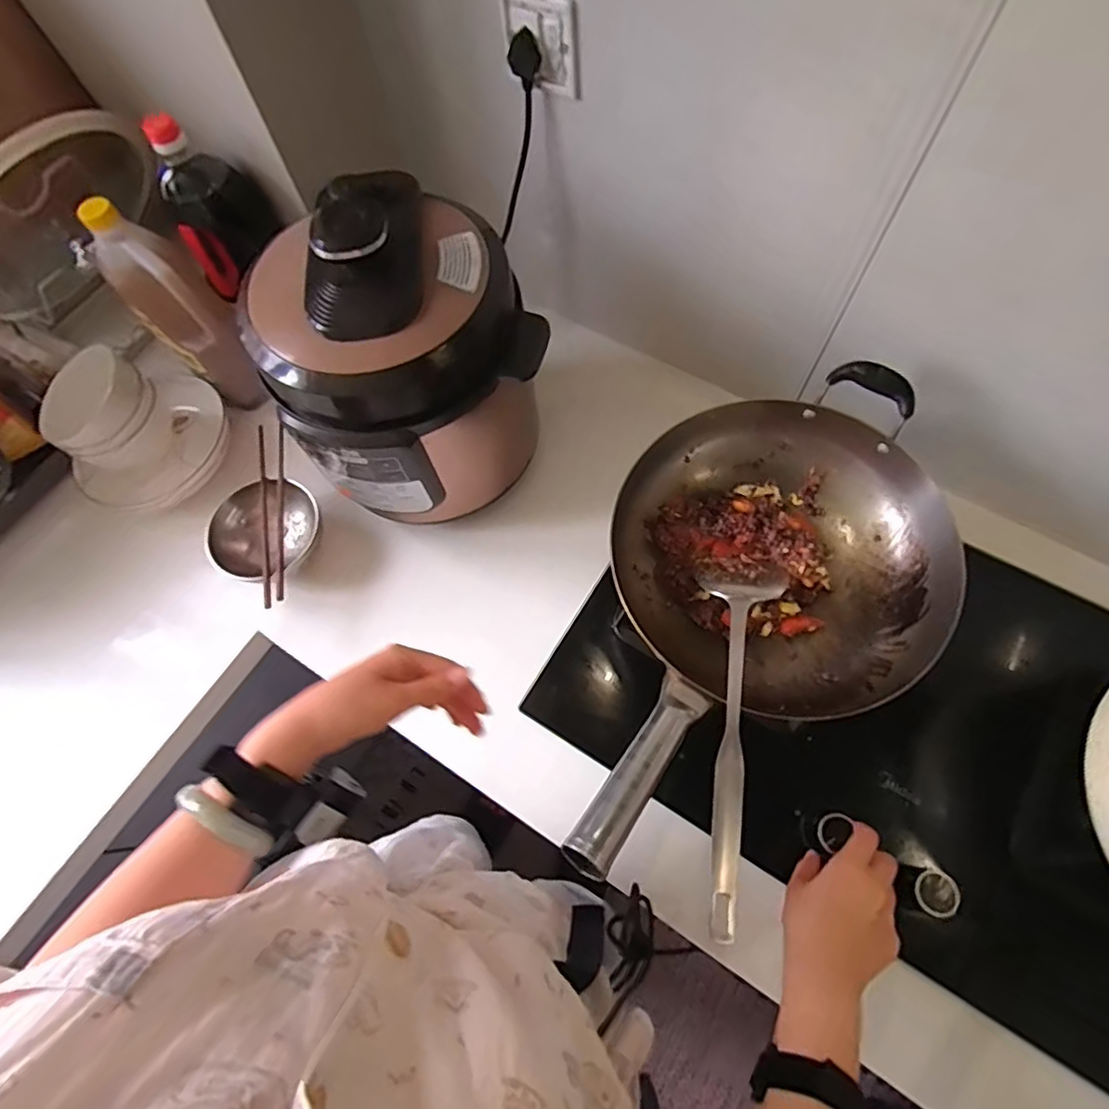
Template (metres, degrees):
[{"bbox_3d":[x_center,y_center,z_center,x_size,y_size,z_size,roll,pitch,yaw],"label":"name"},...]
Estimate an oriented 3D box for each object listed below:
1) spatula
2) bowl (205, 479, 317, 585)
[{"bbox_3d":[0.152,0.130,0.503,0.076,0.023,0.335,12,52,8],"label":"spatula"},{"bbox_3d":[-0.344,-0.023,0.728,0.111,0.065,0.119,-1,68,3],"label":"bowl"}]

